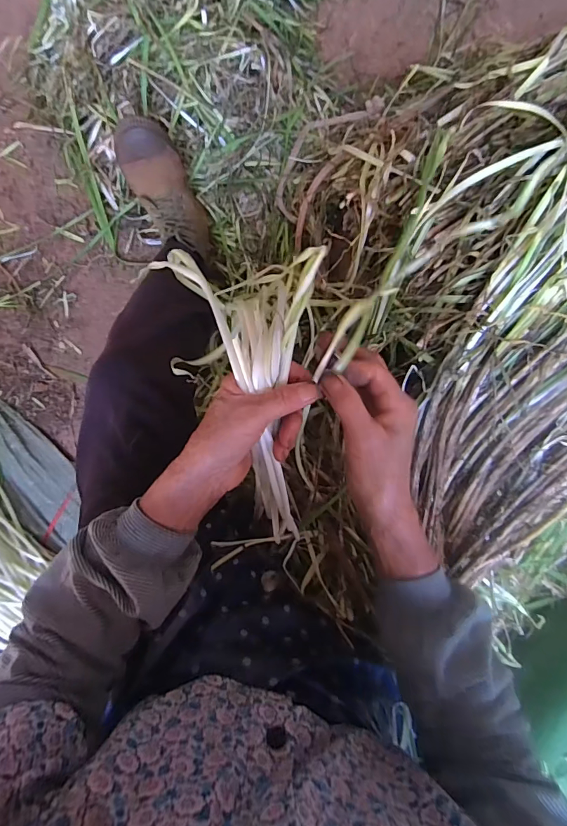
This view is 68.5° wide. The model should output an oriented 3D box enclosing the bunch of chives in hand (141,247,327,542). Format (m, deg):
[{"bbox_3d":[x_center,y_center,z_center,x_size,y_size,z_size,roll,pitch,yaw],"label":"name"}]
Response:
[{"bbox_3d":[-0.022,-0.011,0.327,0.119,0.035,0.231,-6,96,-3],"label":"bunch of chives in hand"}]

